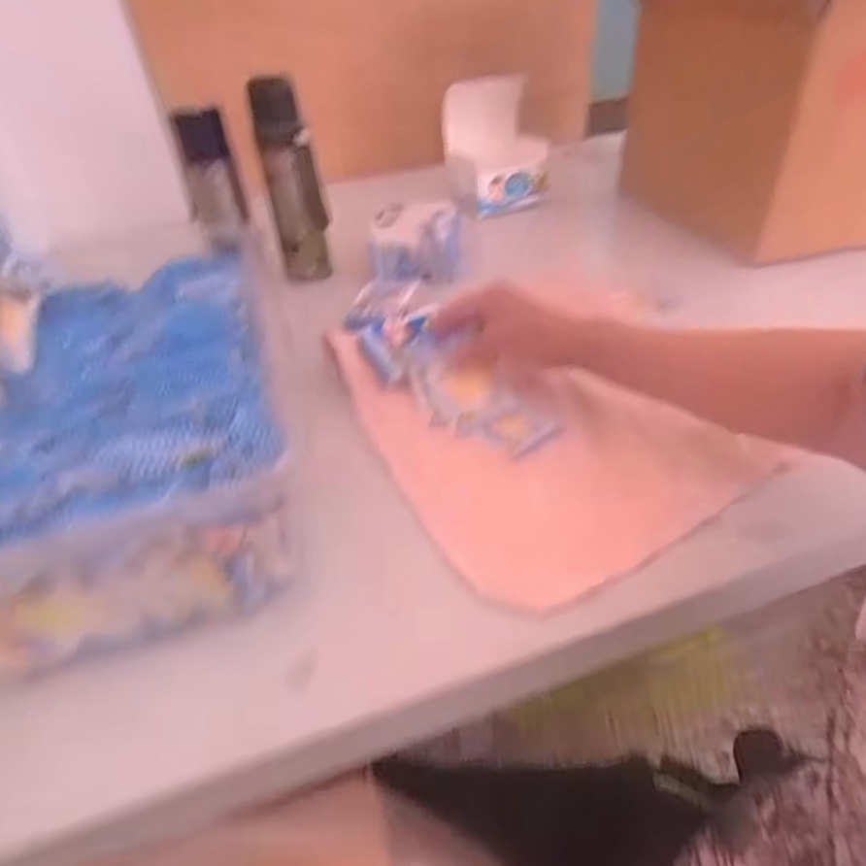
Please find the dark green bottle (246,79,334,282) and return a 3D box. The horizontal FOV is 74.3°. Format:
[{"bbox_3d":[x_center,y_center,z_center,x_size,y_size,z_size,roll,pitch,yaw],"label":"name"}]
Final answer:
[{"bbox_3d":[-0.186,-0.322,0.752,0.069,0.234,0.064,-16,46,-10],"label":"dark green bottle"}]

